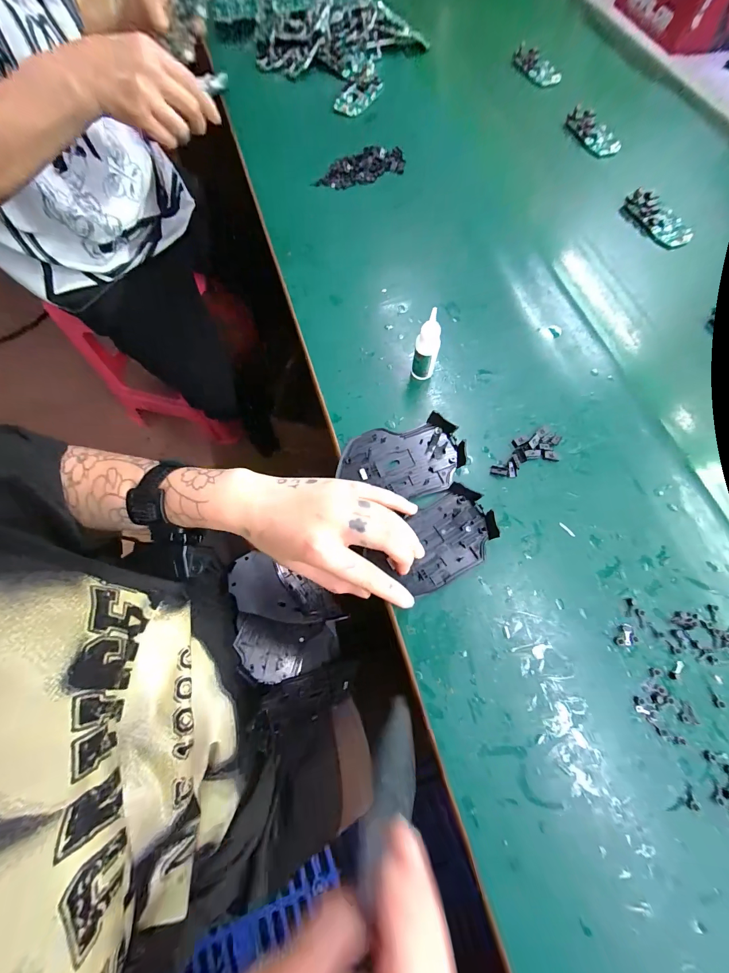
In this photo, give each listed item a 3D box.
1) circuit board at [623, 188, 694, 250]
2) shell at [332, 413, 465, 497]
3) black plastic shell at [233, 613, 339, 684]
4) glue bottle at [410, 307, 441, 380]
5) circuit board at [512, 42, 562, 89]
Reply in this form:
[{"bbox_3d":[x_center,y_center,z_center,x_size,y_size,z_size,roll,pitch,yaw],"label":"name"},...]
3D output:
[{"bbox_3d":[0.361,-0.330,0.424,0.042,0.013,0.089,-39,75,-13],"label":"circuit board"},{"bbox_3d":[0.034,-0.025,0.312,0.111,0.010,0.070,-12,70,-4],"label":"shell"},{"bbox_3d":[-0.076,0.158,0.333,0.096,0.025,0.053,6,70,2],"label":"black plastic shell"},{"bbox_3d":[0.057,-0.125,0.315,0.020,0.069,0.017,34,73,11],"label":"glue bottle"},{"bbox_3d":[0.273,-0.666,0.544,0.035,0.019,0.102,-23,72,-8],"label":"circuit board"}]

